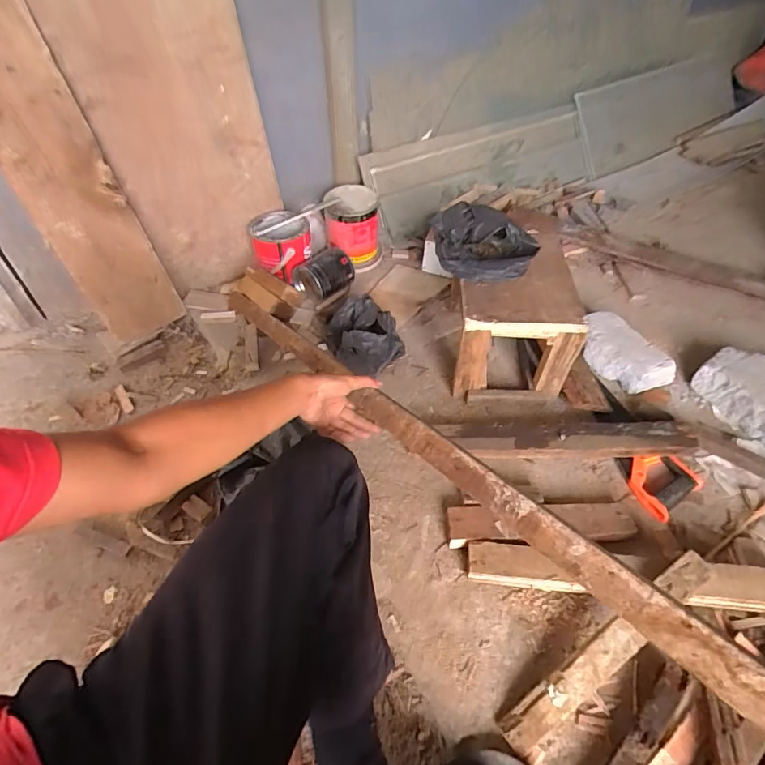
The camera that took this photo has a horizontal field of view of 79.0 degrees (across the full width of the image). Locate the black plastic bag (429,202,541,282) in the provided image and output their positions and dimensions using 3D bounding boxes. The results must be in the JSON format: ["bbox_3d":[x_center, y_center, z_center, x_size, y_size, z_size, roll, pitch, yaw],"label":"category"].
[{"bbox_3d":[0.209,-0.288,0.958,0.207,0.081,0.156,4,48,3],"label":"black plastic bag"}]

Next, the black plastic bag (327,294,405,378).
[{"bbox_3d":[-0.038,-0.094,1.014,0.166,0.129,0.150,-1,48,-1],"label":"black plastic bag"}]

